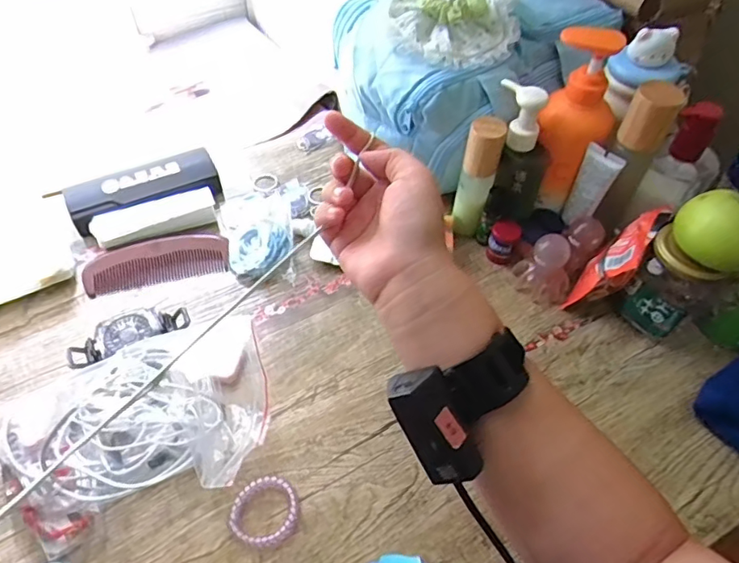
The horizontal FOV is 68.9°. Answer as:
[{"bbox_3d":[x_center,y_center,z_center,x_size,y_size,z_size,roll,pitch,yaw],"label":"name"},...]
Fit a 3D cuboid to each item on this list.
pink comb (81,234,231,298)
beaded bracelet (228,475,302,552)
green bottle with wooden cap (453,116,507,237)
[{"bbox_3d":[-0.219,-0.024,0.558,0.141,0.010,0.058,-12,54,-11],"label":"pink comb"},{"bbox_3d":[-0.079,0.176,0.412,0.051,0.008,0.051,1,53,-1],"label":"beaded bracelet"},{"bbox_3d":[0.107,-0.101,0.542,0.032,0.131,0.028,10,53,6],"label":"green bottle with wooden cap"}]

